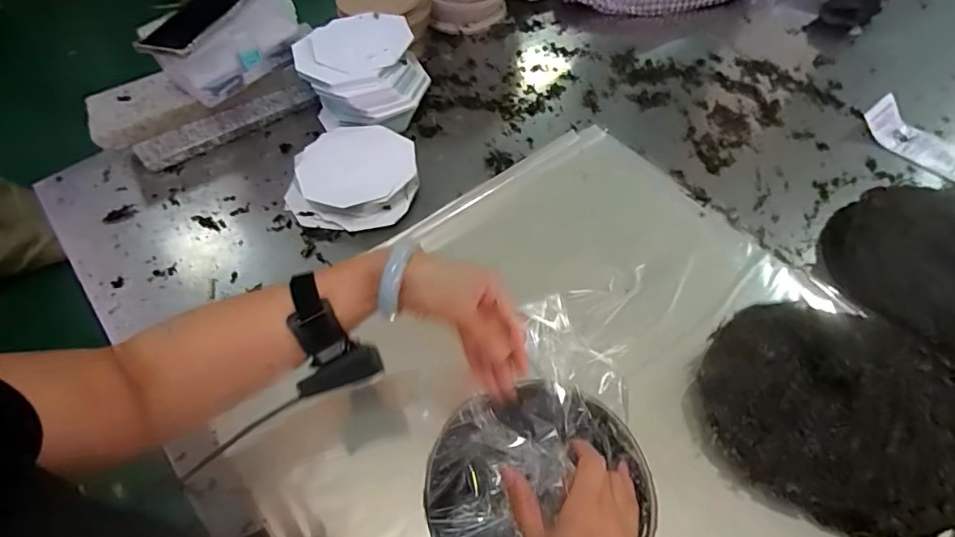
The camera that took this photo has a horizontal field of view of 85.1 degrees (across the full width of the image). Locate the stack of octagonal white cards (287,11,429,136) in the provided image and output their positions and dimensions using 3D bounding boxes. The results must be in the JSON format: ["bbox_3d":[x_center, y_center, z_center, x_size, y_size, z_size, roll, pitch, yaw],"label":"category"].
[{"bbox_3d":[-0.166,-0.279,0.766,0.164,0.111,0.161,-17,56,-8],"label":"stack of octagonal white cards"}]

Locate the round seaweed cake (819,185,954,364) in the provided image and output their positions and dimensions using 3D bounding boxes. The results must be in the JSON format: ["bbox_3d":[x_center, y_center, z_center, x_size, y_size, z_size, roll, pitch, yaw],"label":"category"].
[{"bbox_3d":[0.518,-0.009,0.590,0.212,0.057,0.252,6,55,7],"label":"round seaweed cake"}]

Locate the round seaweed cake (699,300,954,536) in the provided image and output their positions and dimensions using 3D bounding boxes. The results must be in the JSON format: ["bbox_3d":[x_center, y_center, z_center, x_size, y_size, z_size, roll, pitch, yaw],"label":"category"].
[{"bbox_3d":[0.336,0.132,0.479,0.244,0.037,0.198,8,56,9],"label":"round seaweed cake"}]

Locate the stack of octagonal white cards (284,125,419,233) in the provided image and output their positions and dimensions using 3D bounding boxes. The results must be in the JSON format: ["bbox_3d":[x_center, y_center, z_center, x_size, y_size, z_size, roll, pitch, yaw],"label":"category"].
[{"bbox_3d":[-0.167,-0.128,0.707,0.172,0.051,0.154,6,55,6],"label":"stack of octagonal white cards"}]

